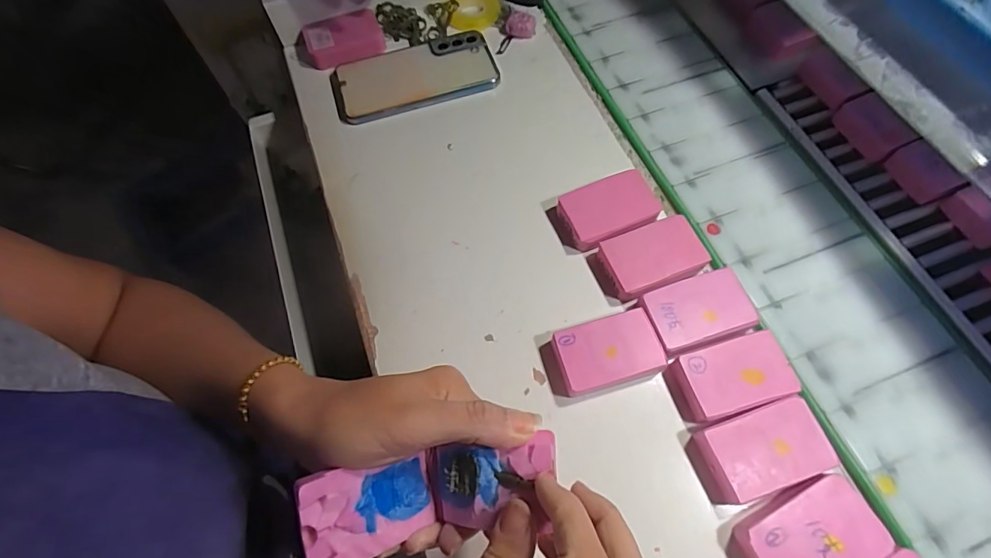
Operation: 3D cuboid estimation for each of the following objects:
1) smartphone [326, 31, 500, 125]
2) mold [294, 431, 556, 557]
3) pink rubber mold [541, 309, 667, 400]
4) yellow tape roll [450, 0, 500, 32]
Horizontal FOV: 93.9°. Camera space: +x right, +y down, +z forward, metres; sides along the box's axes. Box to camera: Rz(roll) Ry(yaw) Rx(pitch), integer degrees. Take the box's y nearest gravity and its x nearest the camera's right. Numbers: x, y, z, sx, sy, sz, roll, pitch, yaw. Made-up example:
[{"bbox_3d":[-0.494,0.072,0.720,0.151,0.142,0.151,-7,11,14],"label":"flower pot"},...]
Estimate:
[{"bbox_3d":[-0.077,-0.191,0.431,0.149,0.008,0.075,-19,67,-7],"label":"smartphone"},{"bbox_3d":[-0.029,0.106,0.223,0.118,0.048,0.043,-13,66,-4],"label":"mold"},{"bbox_3d":[0.073,0.052,0.316,0.075,0.020,0.045,-14,66,-5],"label":"pink rubber mold"},{"bbox_3d":[-0.021,-0.272,0.469,0.047,0.012,0.050,-1,66,1],"label":"yellow tape roll"}]

